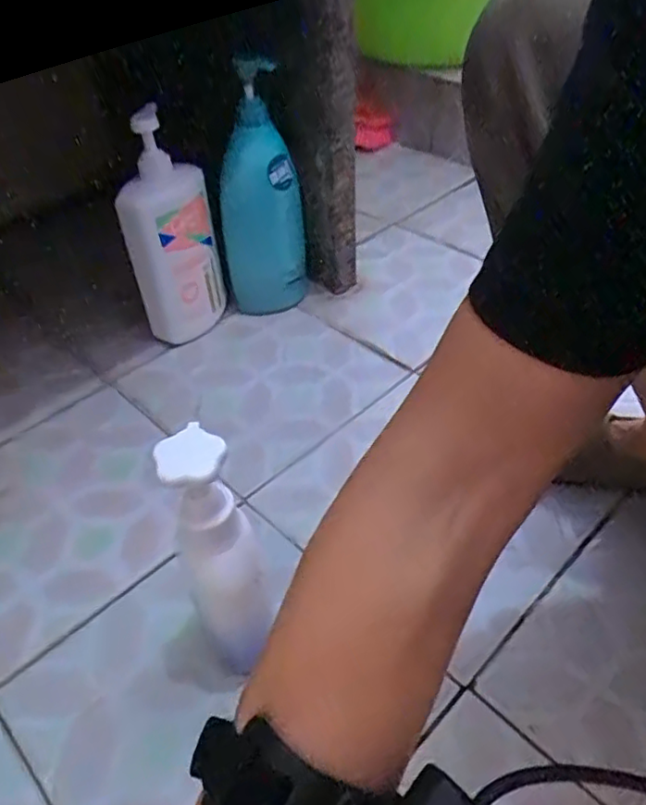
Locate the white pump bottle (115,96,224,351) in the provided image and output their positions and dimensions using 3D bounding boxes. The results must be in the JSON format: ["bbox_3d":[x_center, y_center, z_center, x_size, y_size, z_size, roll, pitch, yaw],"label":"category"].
[{"bbox_3d":[-0.165,-0.182,0.681,0.093,0.253,0.068,-11,43,-8],"label":"white pump bottle"}]

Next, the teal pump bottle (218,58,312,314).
[{"bbox_3d":[-0.072,-0.232,0.708,0.068,0.278,0.091,22,48,24],"label":"teal pump bottle"}]

